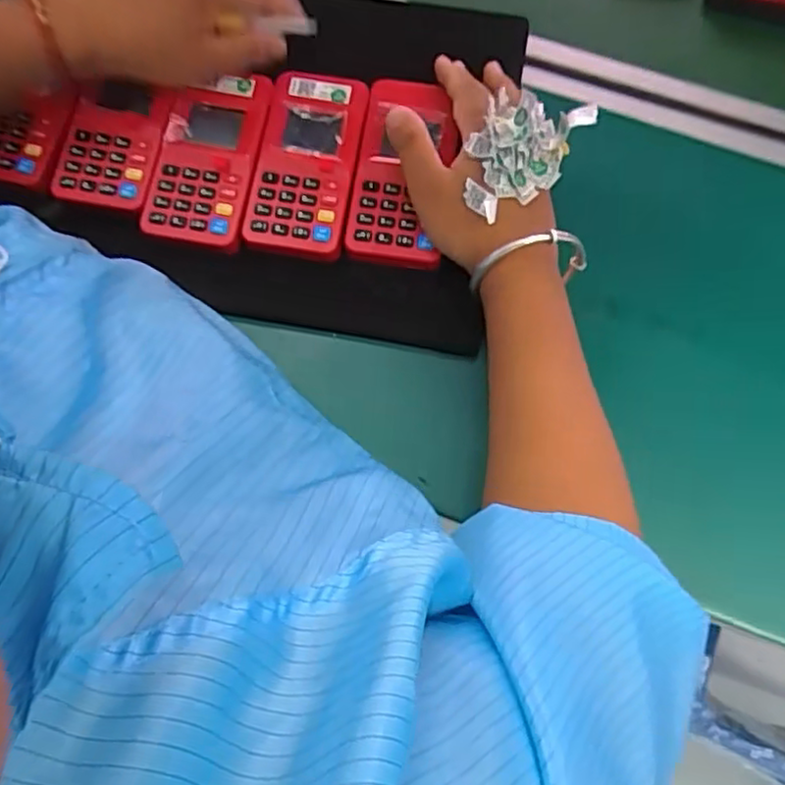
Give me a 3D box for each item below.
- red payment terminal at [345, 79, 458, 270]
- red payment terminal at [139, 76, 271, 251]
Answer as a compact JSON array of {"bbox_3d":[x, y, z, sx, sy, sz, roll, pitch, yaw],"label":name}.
[{"bbox_3d":[0.007,-0.138,0.425,0.056,0.018,0.118,9,79,3],"label":"red payment terminal"},{"bbox_3d":[-0.118,-0.146,0.438,0.063,0.027,0.112,7,73,2],"label":"red payment terminal"}]

